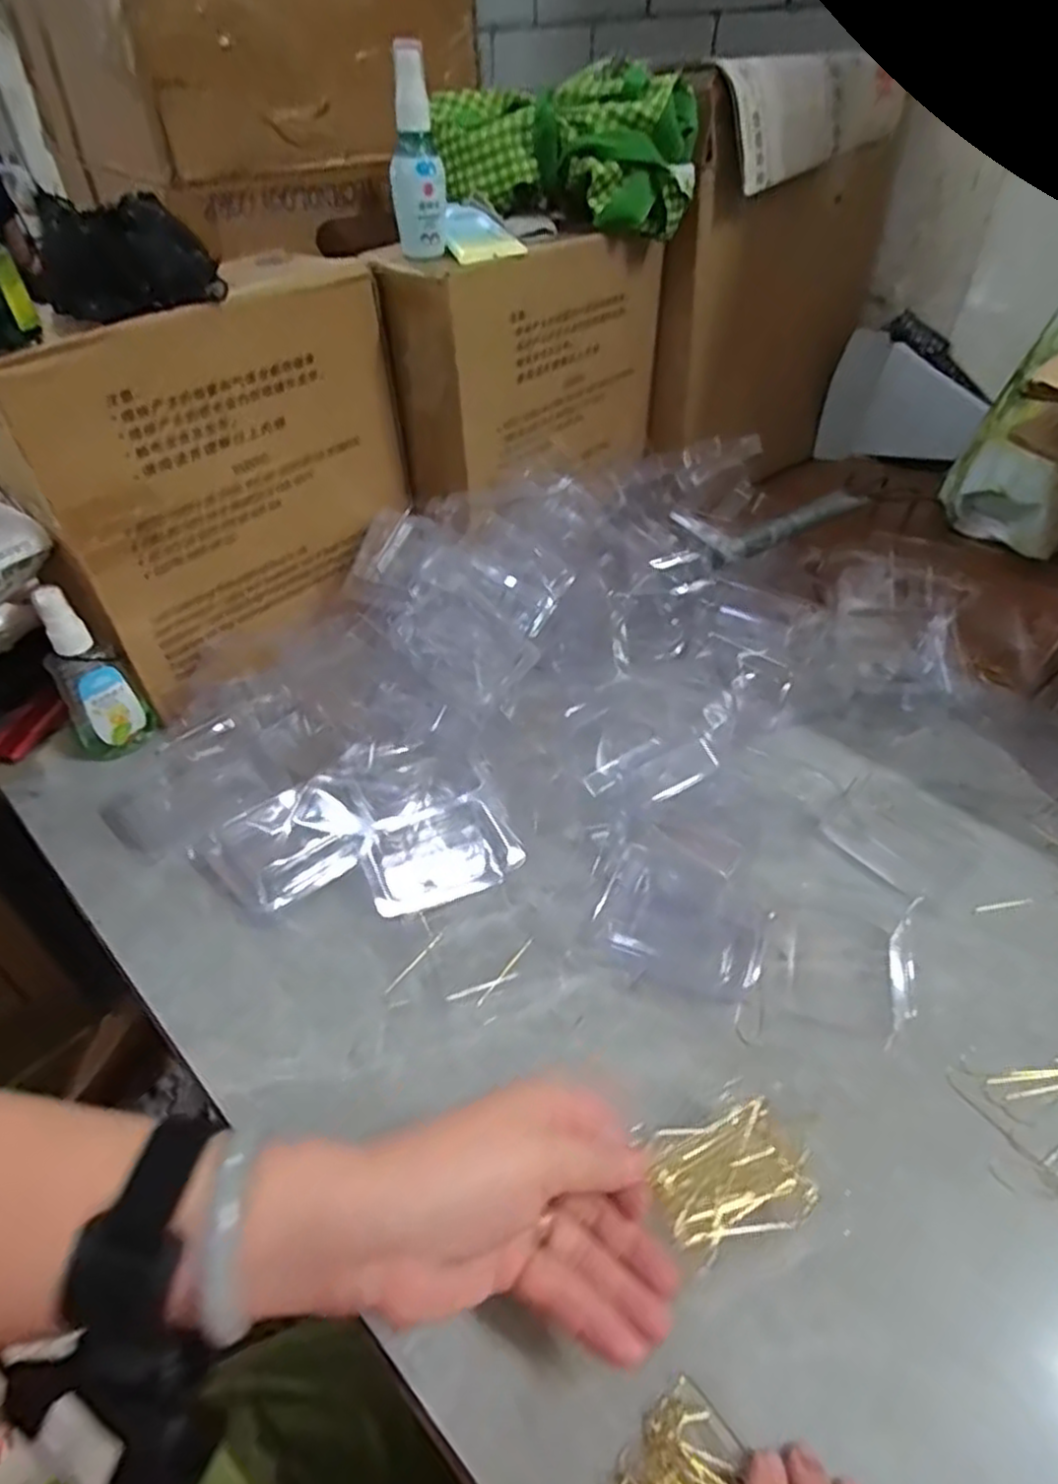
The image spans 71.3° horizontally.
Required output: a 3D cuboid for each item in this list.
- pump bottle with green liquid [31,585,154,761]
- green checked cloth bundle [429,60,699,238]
[{"bbox_3d":[-0.309,-0.045,0.523,0.050,0.134,0.030,-29,49,-26],"label":"pump bottle with green liquid"},{"bbox_3d":[0.029,-0.482,0.603,0.211,0.093,0.085,0,43,2],"label":"green checked cloth bundle"}]

